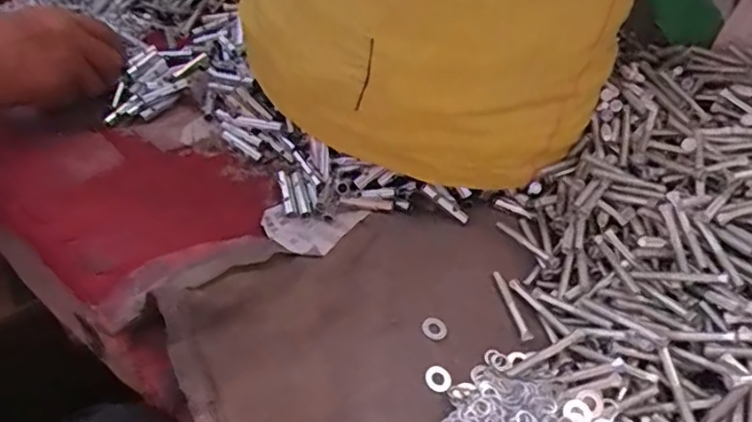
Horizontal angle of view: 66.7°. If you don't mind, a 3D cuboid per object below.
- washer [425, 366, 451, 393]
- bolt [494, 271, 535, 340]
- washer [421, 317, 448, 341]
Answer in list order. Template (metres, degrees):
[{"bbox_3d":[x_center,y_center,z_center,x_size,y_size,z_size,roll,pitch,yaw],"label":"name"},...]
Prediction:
[{"bbox_3d":[0.040,0.107,0.364,0.017,0.004,0.016,3,47,-3],"label":"washer"},{"bbox_3d":[0.096,0.065,0.402,0.008,0.004,0.056,-8,49,-13],"label":"bolt"},{"bbox_3d":[0.040,0.079,0.386,0.017,0.004,0.016,3,47,-3],"label":"washer"}]

